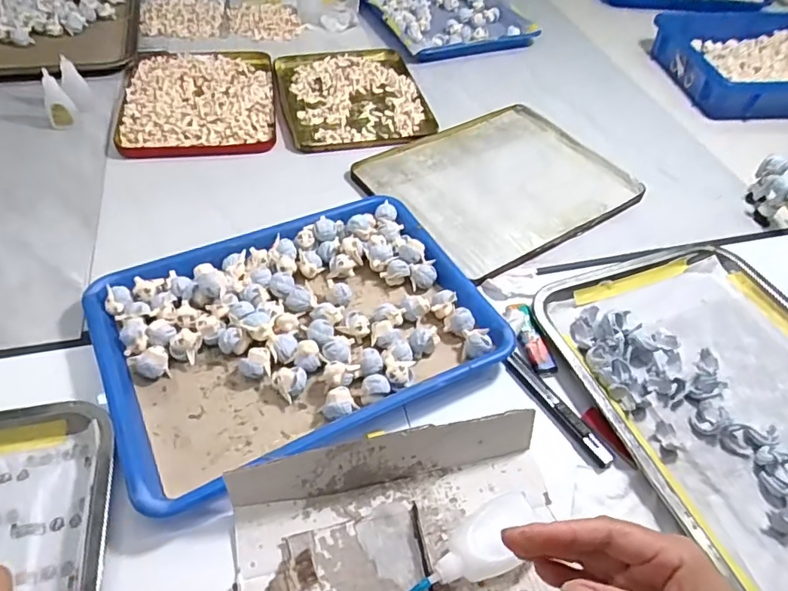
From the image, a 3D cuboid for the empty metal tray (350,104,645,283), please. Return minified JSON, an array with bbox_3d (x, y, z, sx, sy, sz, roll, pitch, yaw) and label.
[{"bbox_3d":[0.135,-0.148,0.676,0.291,0.022,0.249,-28,58,-25],"label":"empty metal tray"}]

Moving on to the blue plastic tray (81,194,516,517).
[{"bbox_3d":[-0.086,0.025,0.496,0.331,0.028,0.241,-21,56,-21],"label":"blue plastic tray"}]

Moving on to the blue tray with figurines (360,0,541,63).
[{"bbox_3d":[0.070,-0.511,0.956,0.251,0.032,0.312,-13,53,-16],"label":"blue tray with figurines"}]

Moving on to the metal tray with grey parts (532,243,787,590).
[{"bbox_3d":[0.302,0.095,0.469,0.230,0.024,0.354,-19,51,-10],"label":"metal tray with grey parts"}]

